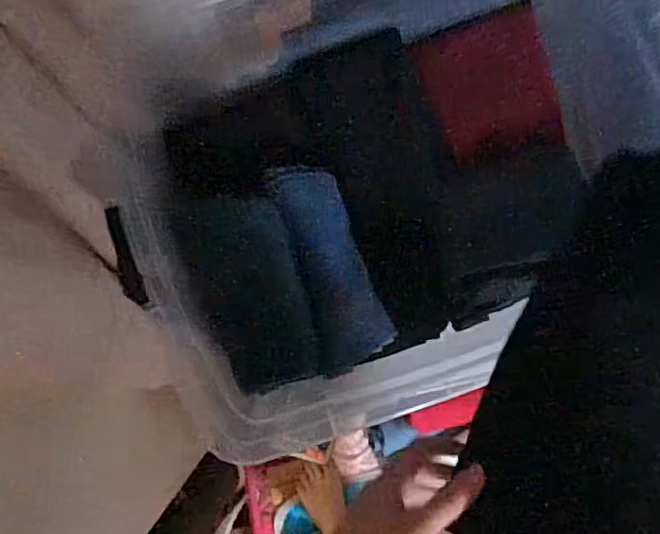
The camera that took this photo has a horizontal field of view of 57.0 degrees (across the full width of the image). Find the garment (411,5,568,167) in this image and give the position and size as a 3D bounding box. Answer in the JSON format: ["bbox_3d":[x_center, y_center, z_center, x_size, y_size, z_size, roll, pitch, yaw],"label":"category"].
[{"bbox_3d":[0.245,-0.269,0.933,0.179,0.020,0.202,-14,102,17],"label":"garment"}]

